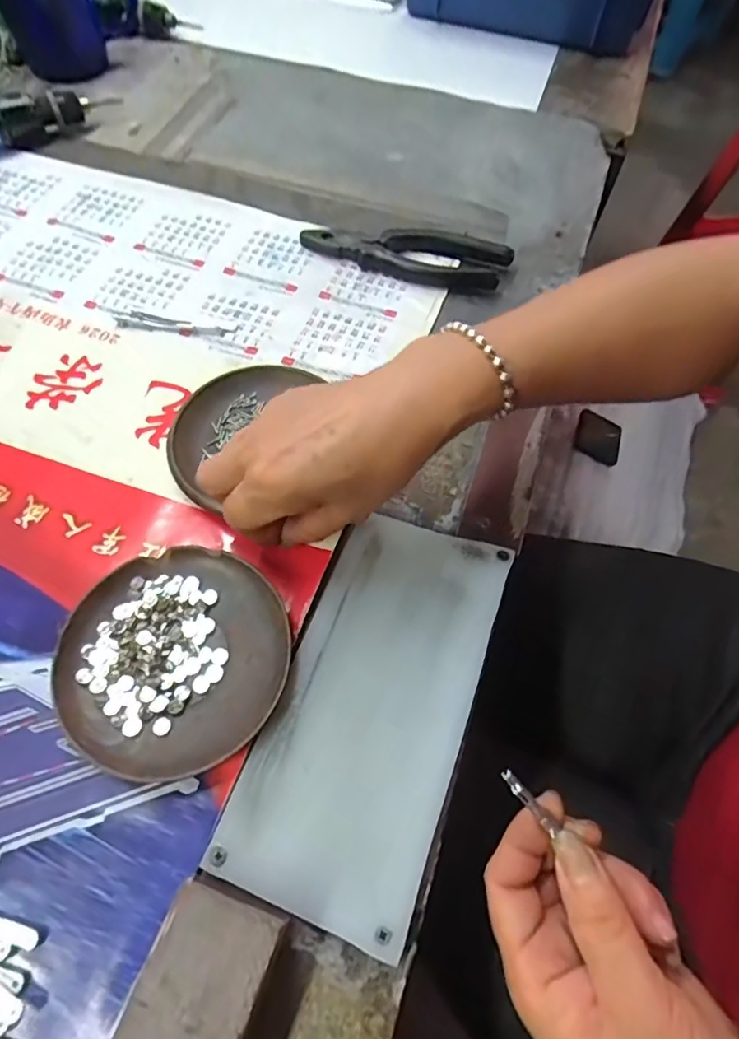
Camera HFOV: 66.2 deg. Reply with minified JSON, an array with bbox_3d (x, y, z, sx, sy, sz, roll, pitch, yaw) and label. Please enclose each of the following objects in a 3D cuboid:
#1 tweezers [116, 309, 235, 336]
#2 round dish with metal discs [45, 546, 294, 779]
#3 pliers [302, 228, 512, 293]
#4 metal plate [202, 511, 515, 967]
[{"bbox_3d":[-0.141,-0.144,0.417,0.086,0.004,0.017,8,61,3],"label":"tweezers"},{"bbox_3d":[-0.100,0.070,0.295,0.115,0.016,0.111,0,61,-1],"label":"round dish with metal discs"},{"bbox_3d":[0.027,-0.213,0.450,0.162,0.017,0.052,14,62,7],"label":"pliers"},{"bbox_3d":[0.004,0.089,0.290,0.093,0.010,0.195,19,62,9],"label":"metal plate"}]

